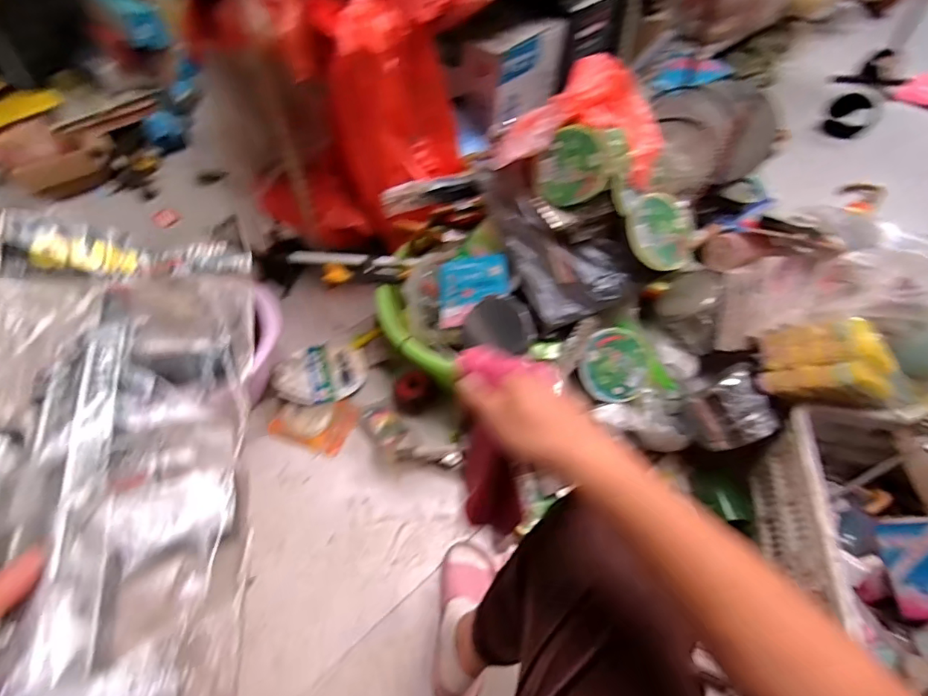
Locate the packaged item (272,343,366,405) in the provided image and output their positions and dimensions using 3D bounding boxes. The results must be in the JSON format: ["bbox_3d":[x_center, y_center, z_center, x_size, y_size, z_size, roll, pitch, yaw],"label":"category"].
[{"bbox_3d":[-0.335,0.057,1.172,0.203,0.034,0.159,-13,52,-10],"label":"packaged item"}]

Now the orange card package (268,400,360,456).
[{"bbox_3d":[-0.329,0.161,1.113,0.157,0.011,0.130,21,57,1],"label":"orange card package"}]

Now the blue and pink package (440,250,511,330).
[{"bbox_3d":[0.021,-0.122,1.022,0.146,0.013,0.144,-9,67,18],"label":"blue and pink package"}]

